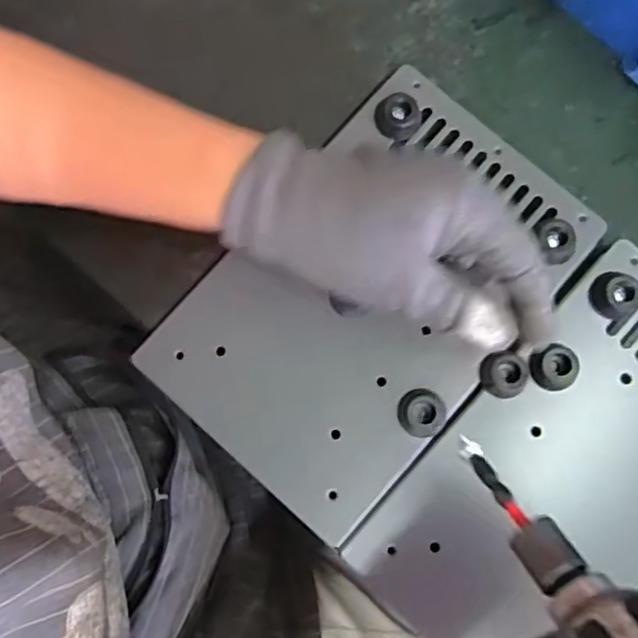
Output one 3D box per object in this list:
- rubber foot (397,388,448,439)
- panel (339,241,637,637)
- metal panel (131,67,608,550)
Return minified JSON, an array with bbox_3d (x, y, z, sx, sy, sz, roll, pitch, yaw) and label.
[{"bbox_3d":[0.053,0.049,0.345,0.023,0.013,0.024,1,80,1],"label":"rubber foot"},{"bbox_3d":[0.141,0.085,0.341,0.141,0.020,0.225,44,84,8],"label":"panel"},{"bbox_3d":[0.030,-0.015,0.357,0.152,0.027,0.225,42,80,8],"label":"metal panel"}]

